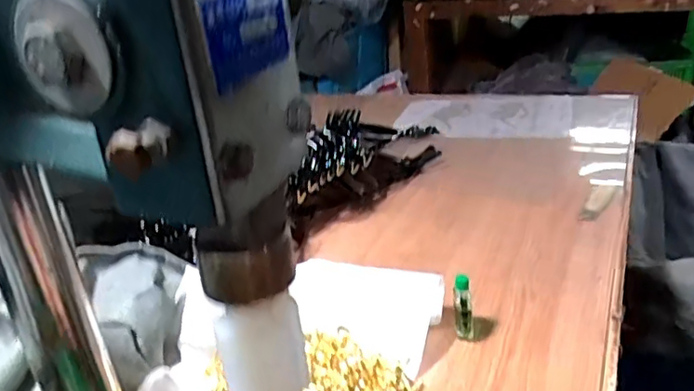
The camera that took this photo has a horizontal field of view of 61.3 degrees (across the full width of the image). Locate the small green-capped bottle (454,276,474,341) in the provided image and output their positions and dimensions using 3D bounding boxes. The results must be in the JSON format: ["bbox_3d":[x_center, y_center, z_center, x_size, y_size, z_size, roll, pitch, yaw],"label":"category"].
[{"bbox_3d":[0.094,0.093,0.471,0.014,0.058,0.014,-3,24,8],"label":"small green-capped bottle"}]

